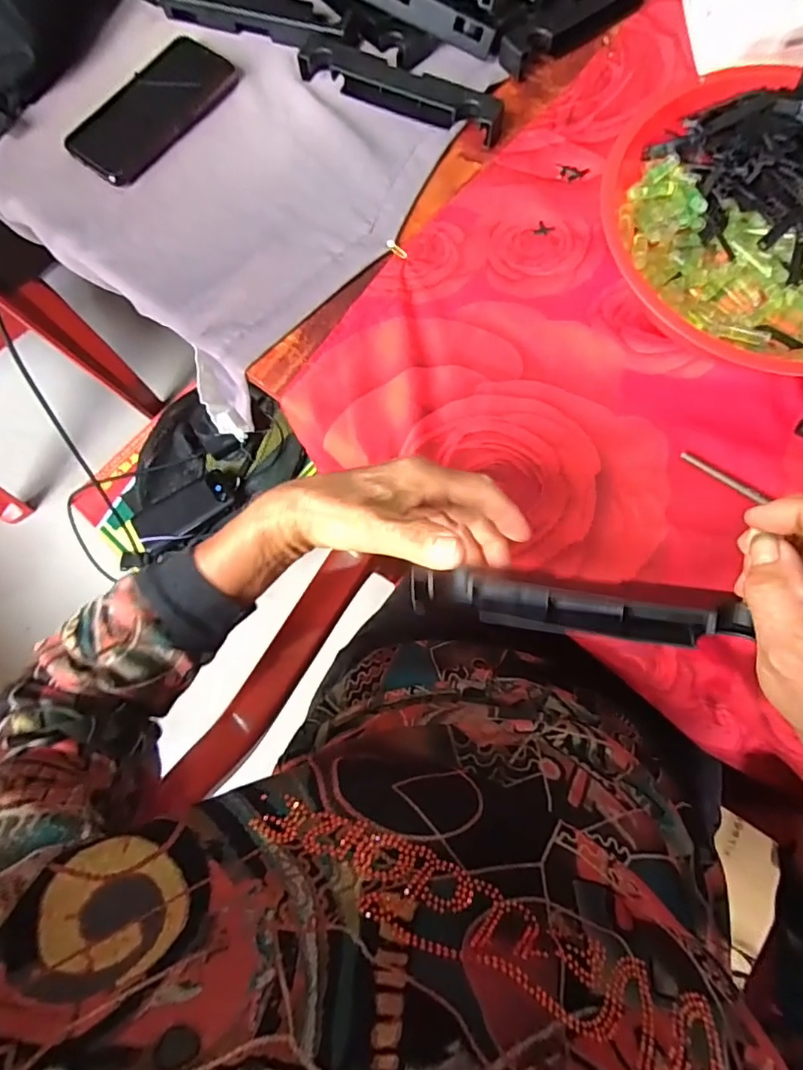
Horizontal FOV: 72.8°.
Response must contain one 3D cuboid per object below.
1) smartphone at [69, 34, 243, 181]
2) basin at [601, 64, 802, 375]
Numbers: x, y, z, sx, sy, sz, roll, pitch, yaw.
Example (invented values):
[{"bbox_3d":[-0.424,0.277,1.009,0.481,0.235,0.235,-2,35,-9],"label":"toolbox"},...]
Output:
[{"bbox_3d":[-0.233,-0.399,0.508,0.084,0.010,0.161,40,82,9],"label":"smartphone"},{"bbox_3d":[0.273,-0.224,0.416,0.245,0.077,0.237,28,80,7],"label":"basin"}]

